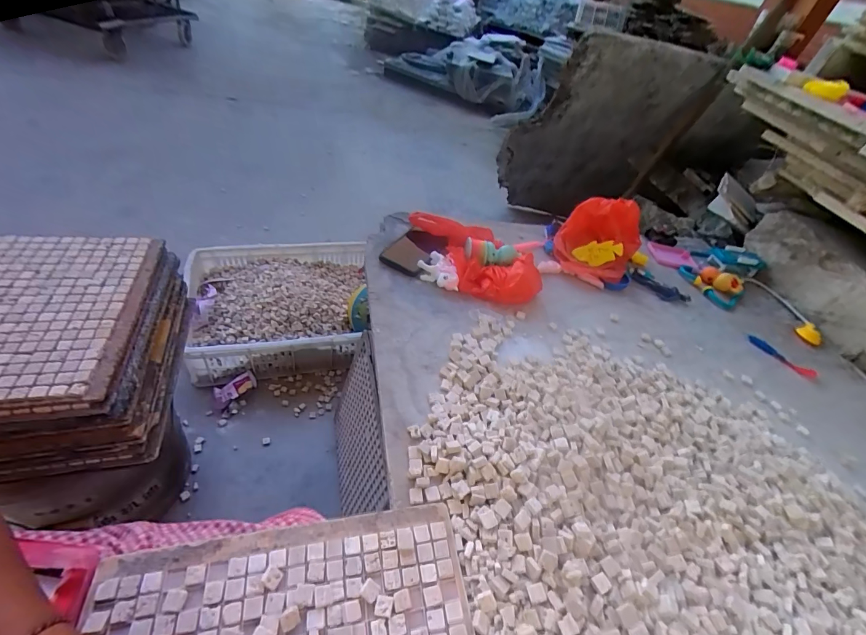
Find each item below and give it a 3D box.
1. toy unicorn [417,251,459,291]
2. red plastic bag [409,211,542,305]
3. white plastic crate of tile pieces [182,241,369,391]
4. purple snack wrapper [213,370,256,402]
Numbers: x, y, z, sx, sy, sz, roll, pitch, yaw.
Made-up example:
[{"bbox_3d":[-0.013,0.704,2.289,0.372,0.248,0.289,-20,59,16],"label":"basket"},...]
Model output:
[{"bbox_3d":[0.007,-0.085,0.723,0.073,0.035,0.085,6,42,-8],"label":"toy unicorn"},{"bbox_3d":[0.077,-0.122,0.775,0.152,0.069,0.287,-19,51,-31],"label":"red plastic bag"},{"bbox_3d":[-0.425,-0.032,1.158,0.504,0.191,0.398,-4,47,-19],"label":"white plastic crate of tile pieces"},{"bbox_3d":[-0.501,0.180,0.996,0.098,0.029,0.046,-20,54,-32],"label":"purple snack wrapper"}]

